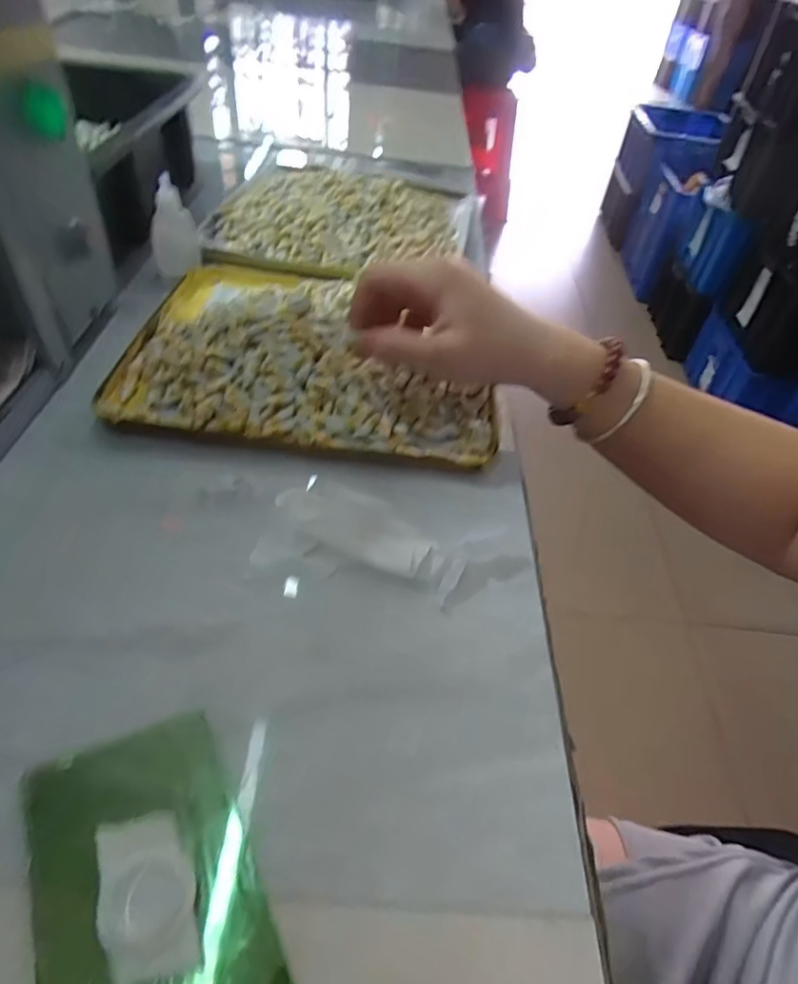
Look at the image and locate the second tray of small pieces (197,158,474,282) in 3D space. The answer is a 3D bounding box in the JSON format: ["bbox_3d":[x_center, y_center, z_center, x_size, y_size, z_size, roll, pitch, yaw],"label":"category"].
[{"bbox_3d":[-0.055,-0.278,0.563,0.225,0.024,0.240,9,46,1],"label":"second tray of small pieces"}]

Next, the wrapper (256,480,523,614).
[{"bbox_3d":[-0.001,0.024,0.291,0.130,0.010,0.056,12,46,4],"label":"wrapper"}]

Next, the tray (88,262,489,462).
[{"bbox_3d":[-0.056,-0.114,0.401,0.242,0.022,0.217,7,46,-1],"label":"tray"}]

